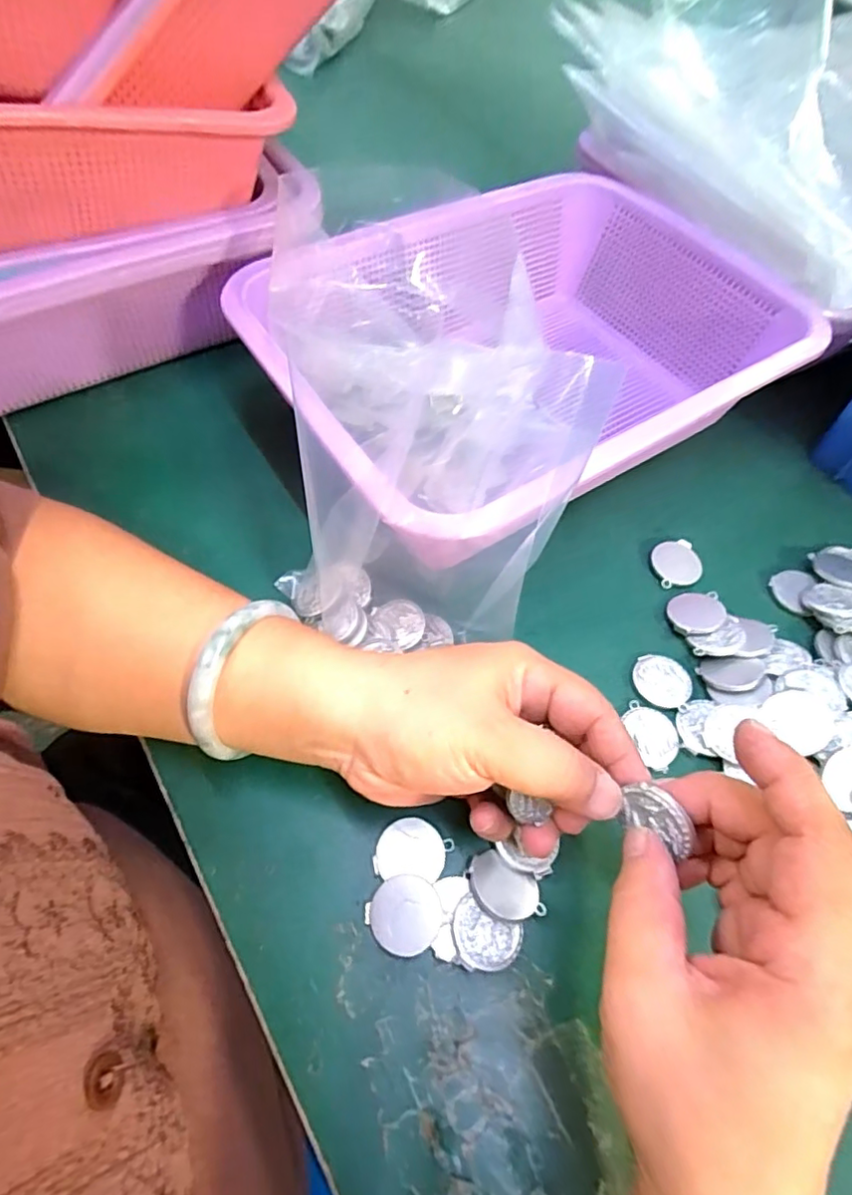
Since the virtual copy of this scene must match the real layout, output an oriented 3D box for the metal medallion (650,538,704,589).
[{"bbox_3d":[0.149,-0.021,0.349,0.031,0.004,0.030,-11,60,-11],"label":"metal medallion"}]

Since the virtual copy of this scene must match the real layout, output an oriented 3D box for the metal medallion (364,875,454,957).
[{"bbox_3d":[-0.008,0.129,0.241,0.030,0.004,0.028,-3,68,7],"label":"metal medallion"}]

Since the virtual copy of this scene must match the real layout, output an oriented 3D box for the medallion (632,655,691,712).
[{"bbox_3d":[0.124,0.043,0.308,0.030,0.004,0.027,30,61,13],"label":"medallion"}]

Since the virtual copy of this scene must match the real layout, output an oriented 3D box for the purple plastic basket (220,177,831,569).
[{"bbox_3d":[0.059,-0.146,0.370,0.311,0.086,0.224,-29,65,-19],"label":"purple plastic basket"}]

